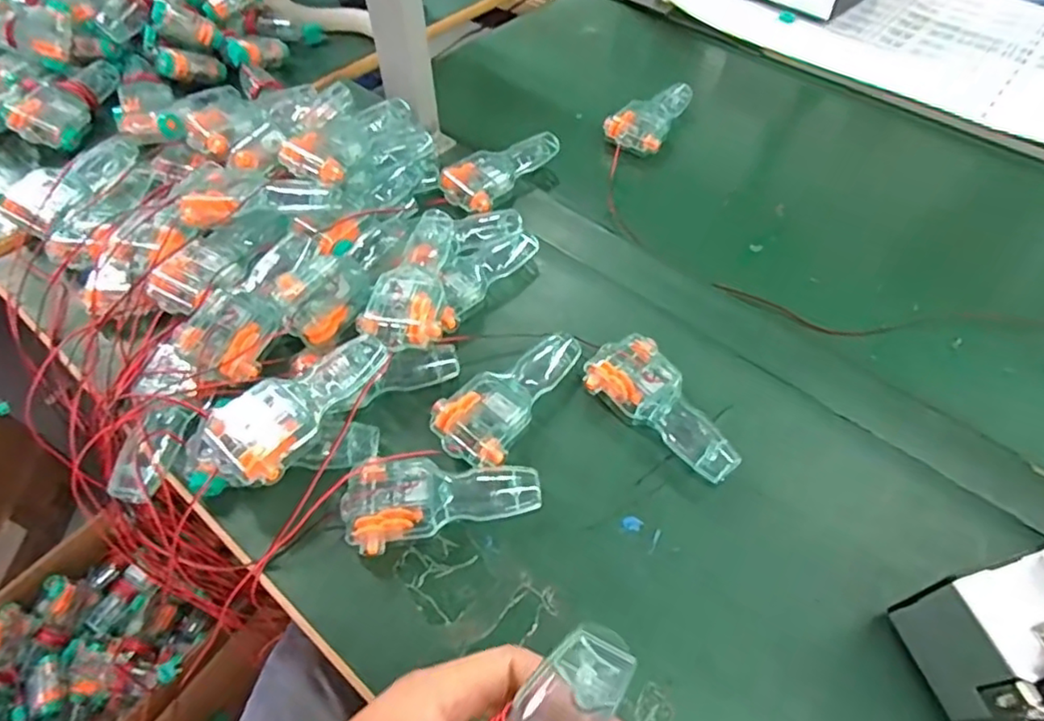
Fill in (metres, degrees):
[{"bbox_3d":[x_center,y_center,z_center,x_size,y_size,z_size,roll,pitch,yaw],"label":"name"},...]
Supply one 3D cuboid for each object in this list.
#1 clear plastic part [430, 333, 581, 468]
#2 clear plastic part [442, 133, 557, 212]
[{"bbox_3d":[-0.011,0.022,0.454,0.058,0.023,0.126,28,58,17],"label":"clear plastic part"},{"bbox_3d":[-0.022,-0.181,0.595,0.053,0.030,0.121,32,59,20],"label":"clear plastic part"}]

